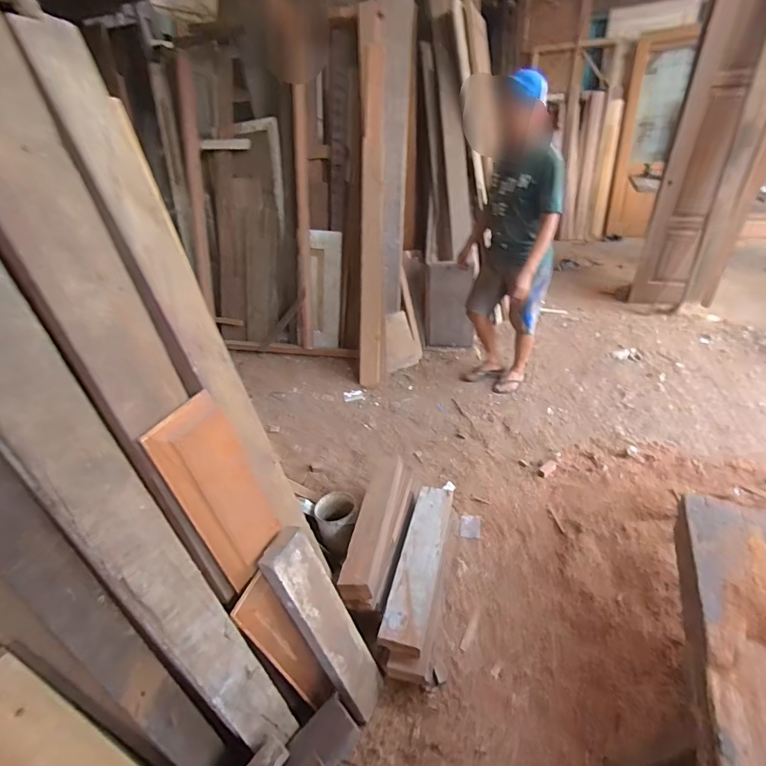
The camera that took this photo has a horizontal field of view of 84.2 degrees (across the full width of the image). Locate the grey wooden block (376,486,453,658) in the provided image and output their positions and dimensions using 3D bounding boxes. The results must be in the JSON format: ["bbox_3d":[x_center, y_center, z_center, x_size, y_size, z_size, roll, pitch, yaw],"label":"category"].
[{"bbox_3d":[0.148,0.644,1.590,0.158,0.053,0.686,6,34,18],"label":"grey wooden block"}]

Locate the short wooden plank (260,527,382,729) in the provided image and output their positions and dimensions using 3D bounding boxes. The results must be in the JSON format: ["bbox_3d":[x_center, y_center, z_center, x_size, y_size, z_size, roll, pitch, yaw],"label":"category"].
[{"bbox_3d":[-0.143,0.691,1.182,0.060,0.663,0.140,2,30,48],"label":"short wooden plank"}]

